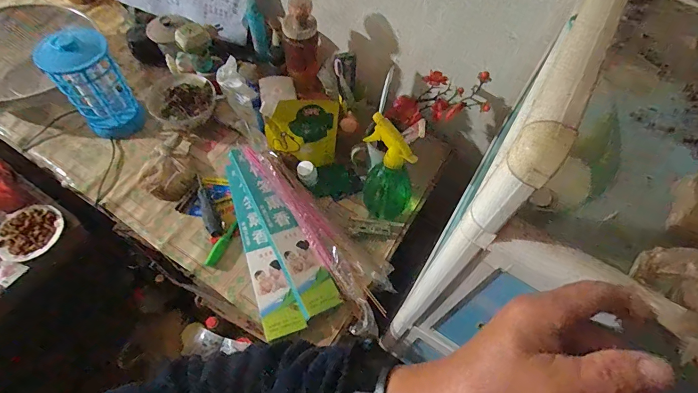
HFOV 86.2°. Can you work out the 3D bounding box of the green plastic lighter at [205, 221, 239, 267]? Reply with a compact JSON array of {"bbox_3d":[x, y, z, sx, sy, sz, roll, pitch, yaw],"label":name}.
[{"bbox_3d":[-0.220,0.081,0.649,0.023,0.015,0.085,22,62,9],"label":"green plastic lighter"}]

